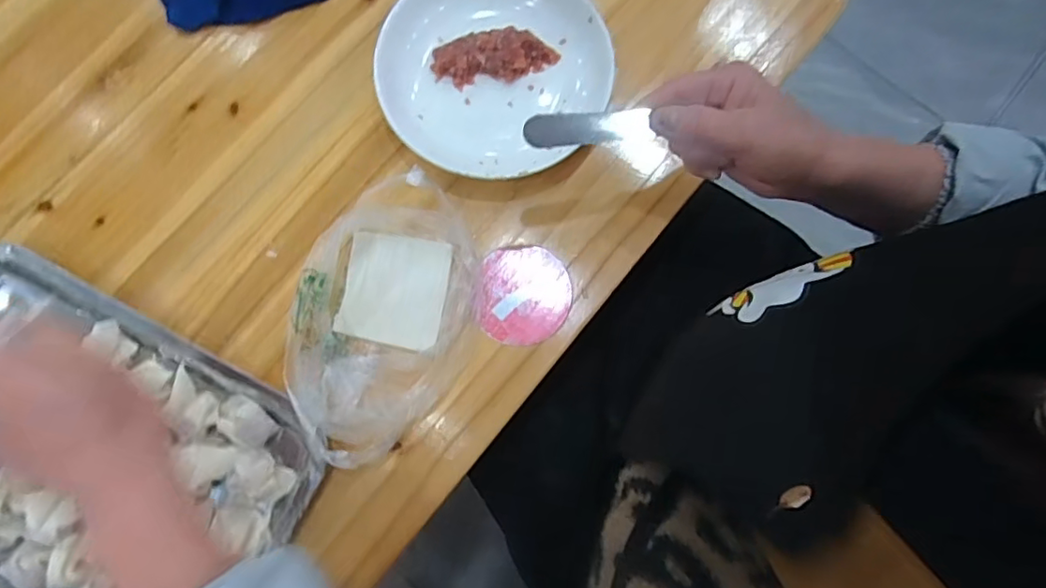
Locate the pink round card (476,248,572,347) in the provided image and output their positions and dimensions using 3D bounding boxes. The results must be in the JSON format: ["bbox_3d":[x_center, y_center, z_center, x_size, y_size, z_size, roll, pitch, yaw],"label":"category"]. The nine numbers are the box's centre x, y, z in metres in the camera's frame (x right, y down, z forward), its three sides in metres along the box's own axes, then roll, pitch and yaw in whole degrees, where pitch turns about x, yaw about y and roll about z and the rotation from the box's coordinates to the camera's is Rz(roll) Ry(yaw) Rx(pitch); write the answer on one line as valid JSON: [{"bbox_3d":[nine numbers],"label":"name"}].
[{"bbox_3d":[0.001,0.000,0.441,0.067,0.009,0.073,0,79,0],"label":"pink round card"}]

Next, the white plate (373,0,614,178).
[{"bbox_3d":[-0.021,-0.171,0.460,0.174,0.029,0.166,0,79,0],"label":"white plate"}]

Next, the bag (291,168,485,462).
[{"bbox_3d":[-0.096,0.016,0.421,0.111,0.039,0.194,11,79,3],"label":"bag"}]

